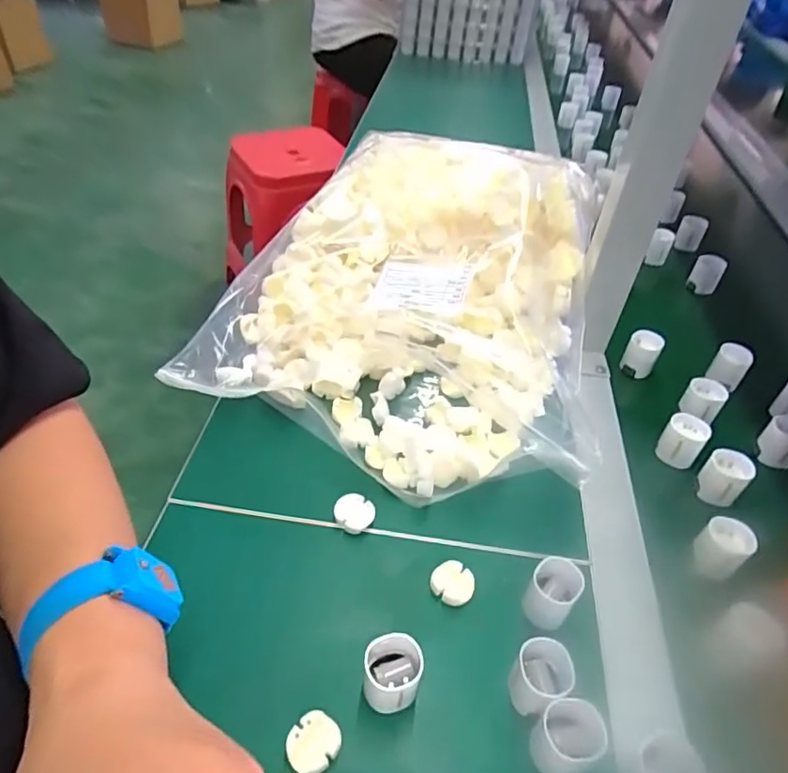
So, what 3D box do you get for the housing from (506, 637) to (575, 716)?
[{"bbox_3d":[0.081,0.160,0.314,0.030,0.031,0.032,1,42,-1],"label":"housing"}]

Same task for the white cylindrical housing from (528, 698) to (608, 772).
[{"bbox_3d":[0.088,0.179,0.292,0.032,0.027,0.026,-13,44,-16],"label":"white cylindrical housing"}]

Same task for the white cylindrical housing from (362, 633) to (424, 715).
[{"bbox_3d":[-0.001,0.156,0.312,0.031,0.035,0.028,4,42,3],"label":"white cylindrical housing"}]

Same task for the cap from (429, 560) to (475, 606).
[{"bbox_3d":[0.038,0.127,0.367,0.026,0.010,0.024,1,42,-1],"label":"cap"}]

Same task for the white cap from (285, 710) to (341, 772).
[{"bbox_3d":[-0.042,0.185,0.297,0.028,0.009,0.024,-30,51,-31],"label":"white cap"}]

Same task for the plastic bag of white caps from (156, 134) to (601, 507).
[{"bbox_3d":[0.026,-0.093,0.515,0.294,0.126,0.382,12,43,11],"label":"plastic bag of white caps"}]

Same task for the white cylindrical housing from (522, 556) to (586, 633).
[{"bbox_3d":[0.097,0.129,0.354,0.028,0.037,0.033,25,47,24],"label":"white cylindrical housing"}]

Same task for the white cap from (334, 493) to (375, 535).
[{"bbox_3d":[-0.028,0.090,0.398,0.024,0.015,0.027,-29,50,-29],"label":"white cap"}]

